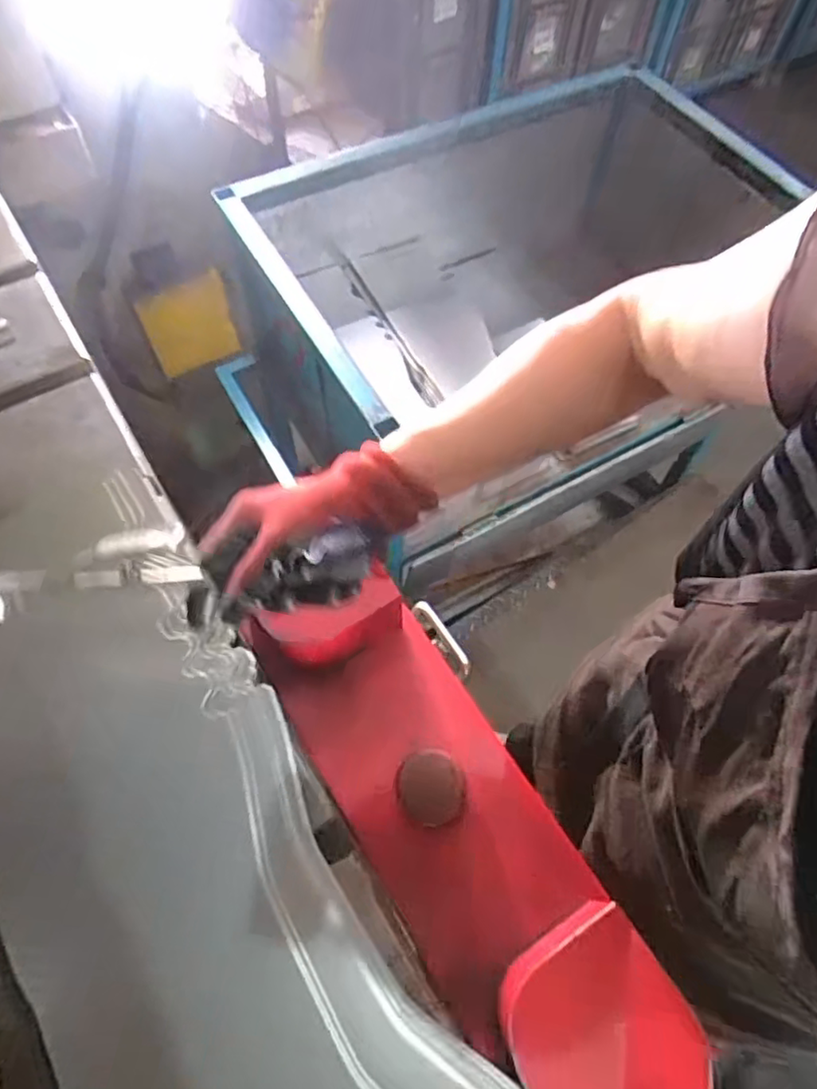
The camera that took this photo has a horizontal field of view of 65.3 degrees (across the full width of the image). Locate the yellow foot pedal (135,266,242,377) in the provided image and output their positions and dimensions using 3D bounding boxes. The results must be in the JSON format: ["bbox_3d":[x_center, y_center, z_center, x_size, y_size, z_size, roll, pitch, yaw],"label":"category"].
[{"bbox_3d":[-0.575,-0.583,1.697,0.227,0.210,0.022,-30,40,-18],"label":"yellow foot pedal"}]

